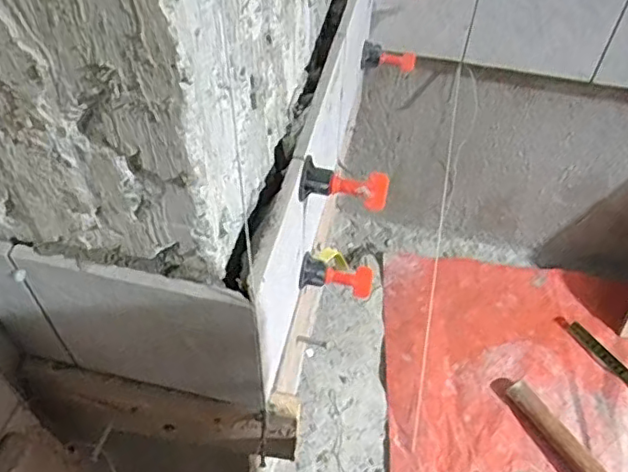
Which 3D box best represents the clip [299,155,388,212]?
[{"bbox_3d":[0.021,-0.035,0.419,0.058,0.026,0.024,9,52,6],"label":"clip"}]

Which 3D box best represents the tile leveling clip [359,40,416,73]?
[{"bbox_3d":[0.082,-0.200,0.688,0.061,0.028,0.028,2,52,-1],"label":"tile leveling clip"}]

